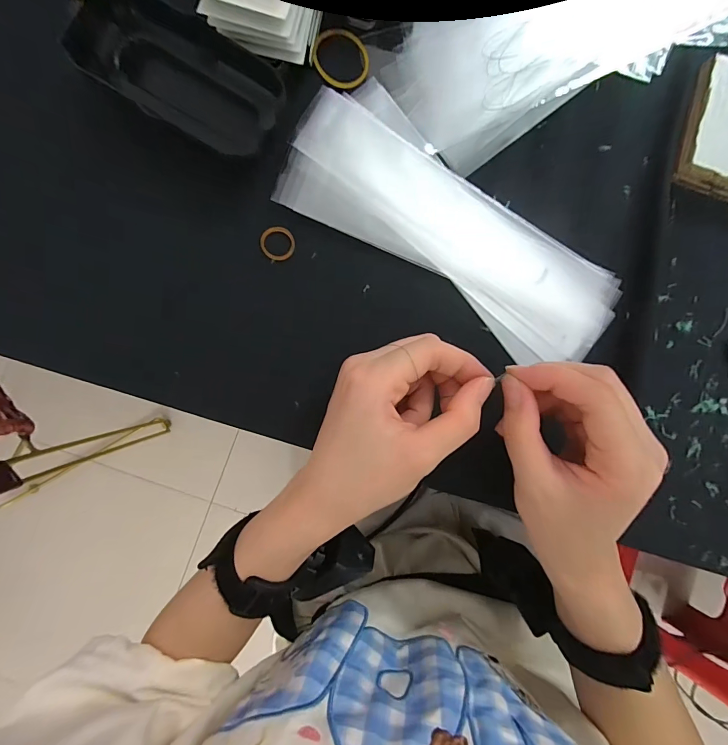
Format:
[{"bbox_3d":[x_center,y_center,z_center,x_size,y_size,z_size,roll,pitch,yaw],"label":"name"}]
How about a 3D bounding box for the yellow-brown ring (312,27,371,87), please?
[{"bbox_3d":[-0.013,-0.185,0.218,0.032,0.004,0.033,0,91,-3],"label":"yellow-brown ring"}]

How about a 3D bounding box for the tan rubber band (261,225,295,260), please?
[{"bbox_3d":[-0.052,-0.077,0.220,0.020,0.004,0.020,10,90,-4],"label":"tan rubber band"}]

